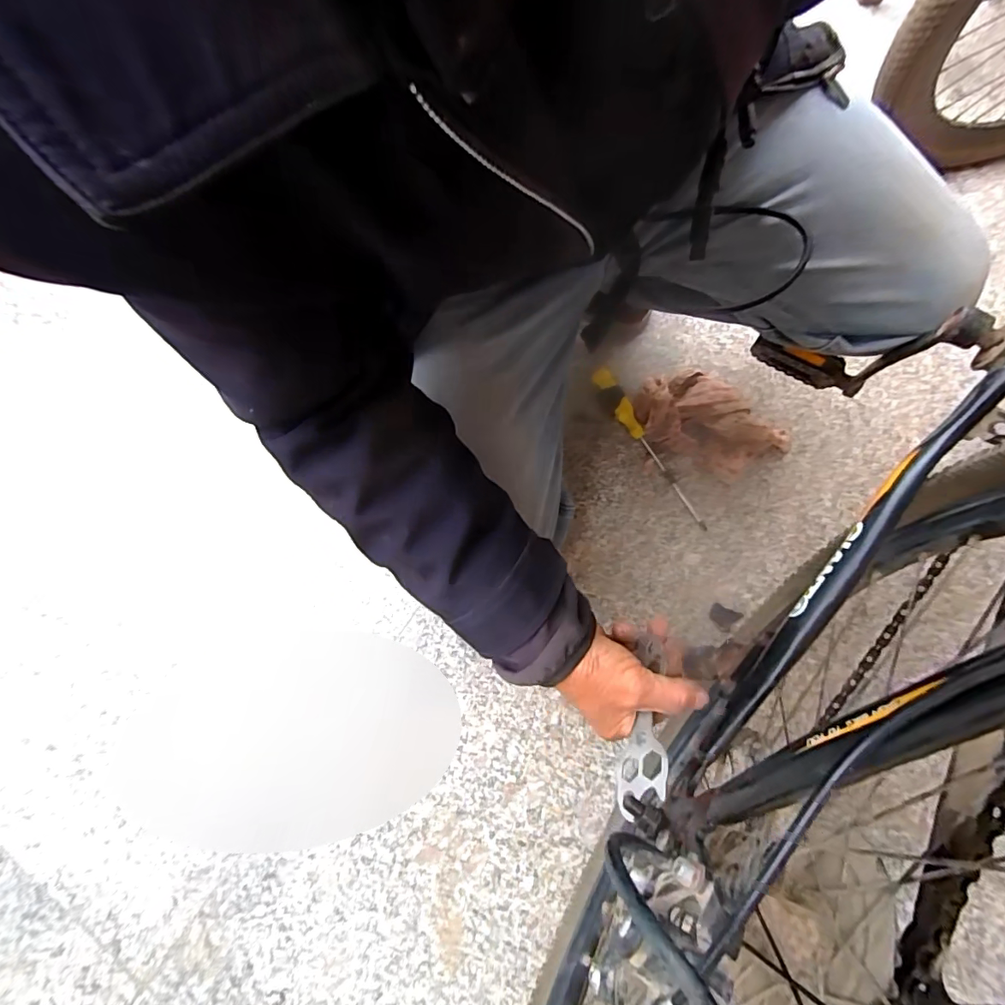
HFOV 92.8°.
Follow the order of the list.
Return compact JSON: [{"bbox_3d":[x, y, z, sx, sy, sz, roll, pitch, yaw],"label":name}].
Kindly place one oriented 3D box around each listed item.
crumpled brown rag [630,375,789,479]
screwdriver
[{"bbox_3d":[0.270,-0.105,0.630,0.189,0.035,0.112,32,78,7],"label":"crumpled brown rag"},{"bbox_3d":[0.195,-0.077,0.631,0.031,0.024,0.252,-32,79,-8],"label":"screwdriver"}]

